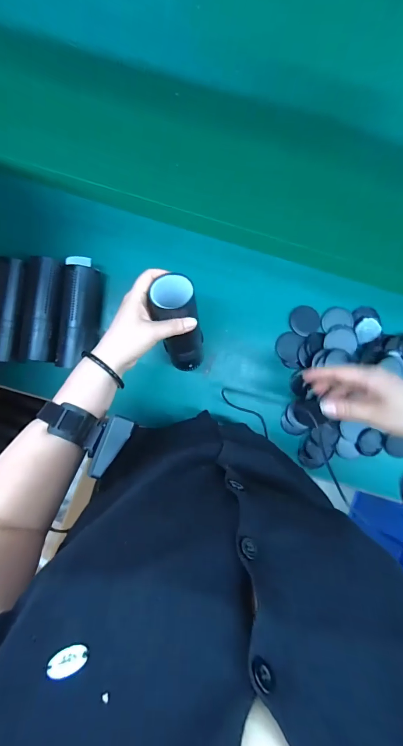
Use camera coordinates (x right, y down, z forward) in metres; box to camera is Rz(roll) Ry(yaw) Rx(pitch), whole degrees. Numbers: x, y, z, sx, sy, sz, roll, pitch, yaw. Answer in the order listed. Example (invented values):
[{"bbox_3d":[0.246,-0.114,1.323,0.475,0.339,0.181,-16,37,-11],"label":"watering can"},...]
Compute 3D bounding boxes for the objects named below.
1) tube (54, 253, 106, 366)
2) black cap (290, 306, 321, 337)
[{"bbox_3d":[-0.195,-0.096,0.539,0.052,0.047,0.175,6,91,-1],"label":"tube"},{"bbox_3d":[0.180,-0.090,0.572,0.052,0.009,0.052,-2,78,9],"label":"black cap"}]

